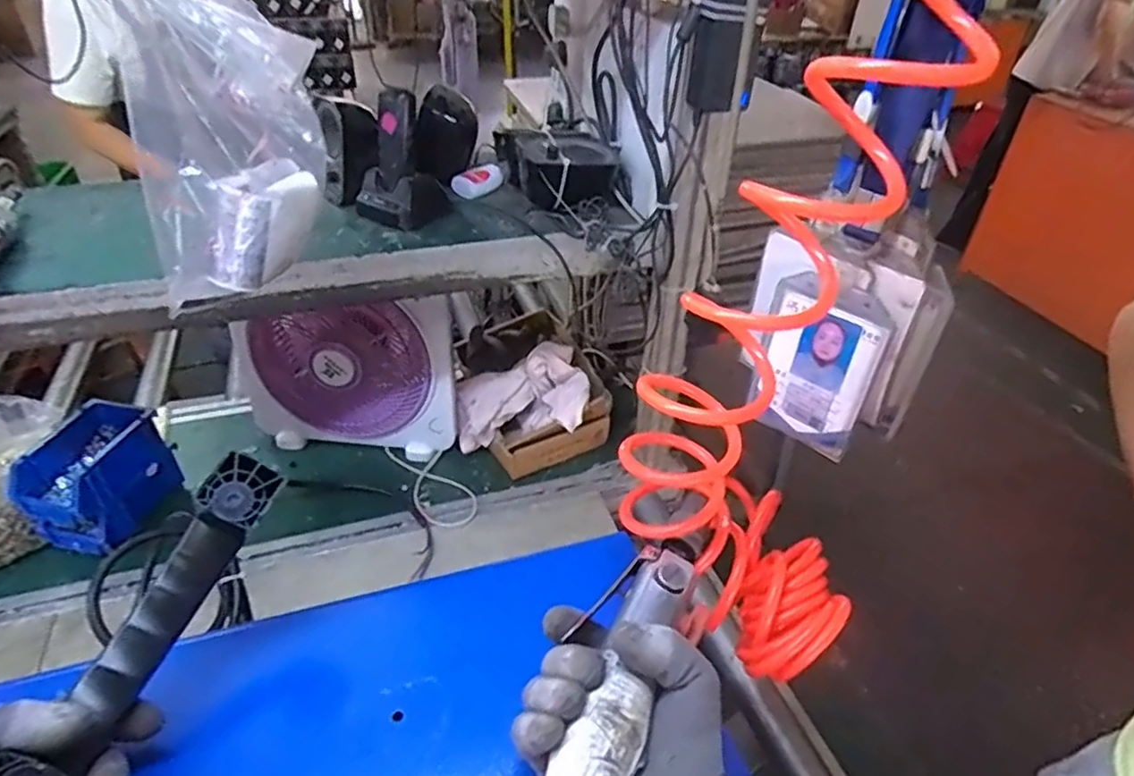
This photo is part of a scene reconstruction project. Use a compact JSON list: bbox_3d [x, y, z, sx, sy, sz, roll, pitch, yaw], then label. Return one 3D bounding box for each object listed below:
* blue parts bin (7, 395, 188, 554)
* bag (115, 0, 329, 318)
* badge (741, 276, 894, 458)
[{"bbox_3d":[-0.618,0.127,0.893,0.121,0.139,0.163,14,39,15],"label":"blue parts bin"},{"bbox_3d":[-0.277,-0.217,0.522,0.137,0.245,0.143,-18,42,-25],"label":"bag"},{"bbox_3d":[0.162,-0.015,0.437,0.075,0.113,0.009,31,39,32],"label":"badge"}]

